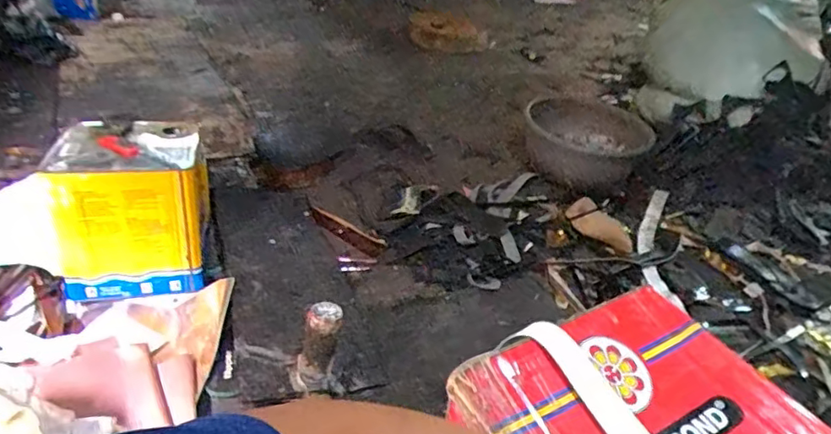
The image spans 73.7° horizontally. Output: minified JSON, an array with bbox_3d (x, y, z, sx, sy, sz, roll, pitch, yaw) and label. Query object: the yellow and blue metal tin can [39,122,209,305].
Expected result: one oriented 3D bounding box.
[{"bbox_3d":[-0.548,-0.027,1.081,0.249,0.250,0.262,-5,36,-16],"label":"yellow and blue metal tin can"}]

